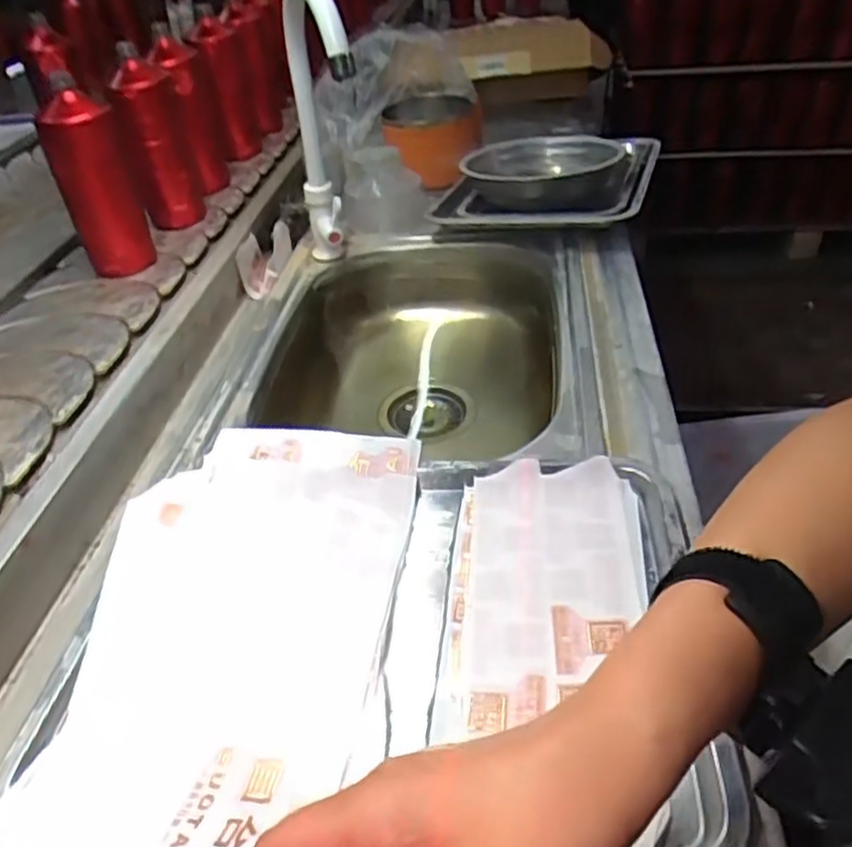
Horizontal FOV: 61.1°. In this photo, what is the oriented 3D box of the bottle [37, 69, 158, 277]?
[{"bbox_3d":[-0.379,-0.289,0.833,0.088,0.195,0.091,-13,32,-20],"label":"bottle"}]

